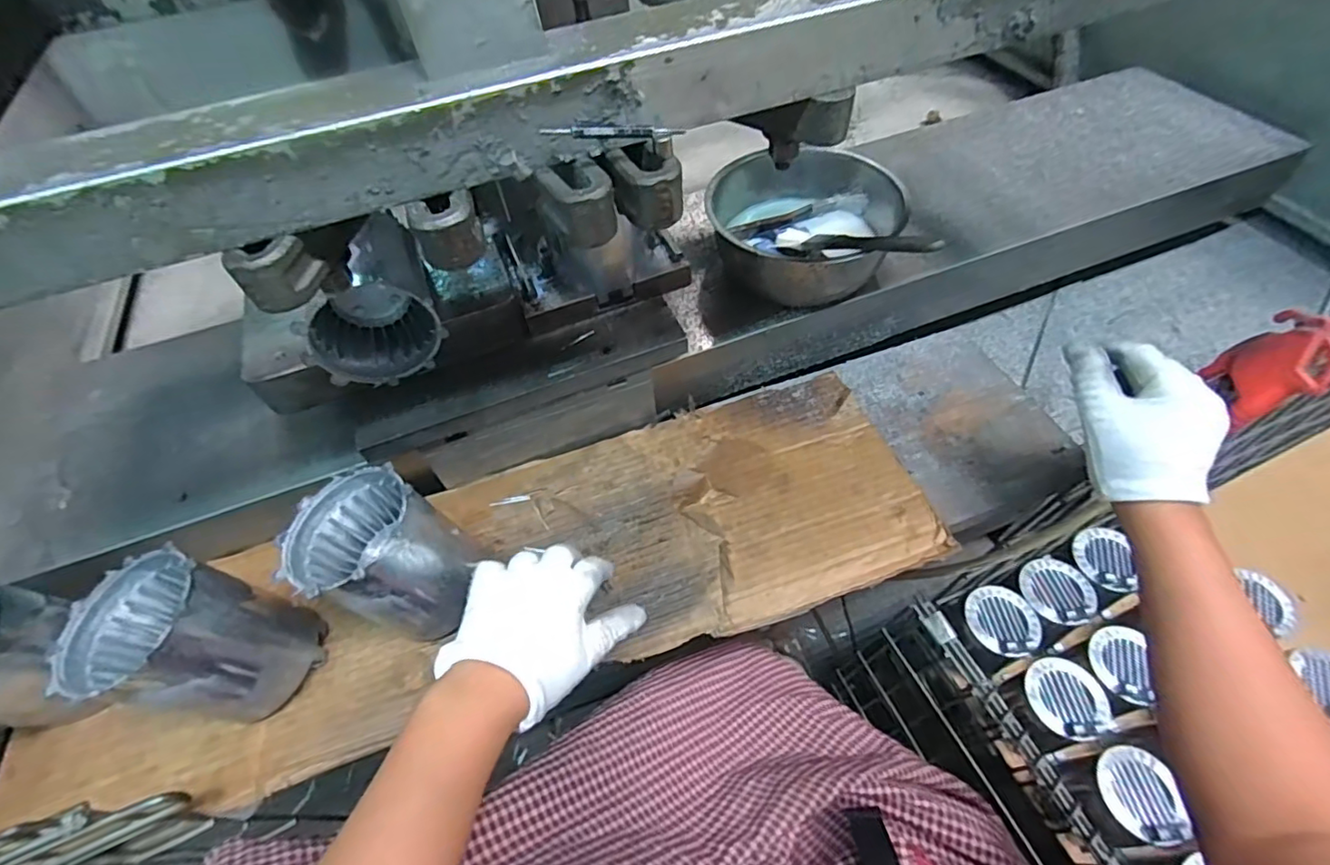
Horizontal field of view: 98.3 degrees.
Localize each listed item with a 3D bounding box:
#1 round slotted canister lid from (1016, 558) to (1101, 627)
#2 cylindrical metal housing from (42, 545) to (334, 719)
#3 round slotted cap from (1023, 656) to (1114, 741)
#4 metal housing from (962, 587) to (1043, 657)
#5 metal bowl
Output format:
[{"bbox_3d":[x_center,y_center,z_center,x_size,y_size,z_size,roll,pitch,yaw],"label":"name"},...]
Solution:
[{"bbox_3d":[0.503,0.200,0.733,0.083,0.021,0.086,-2,55,3],"label":"round slotted canister lid"},{"bbox_3d":[-0.329,0.150,0.406,0.110,0.115,0.092,12,57,12],"label":"cylindrical metal housing"},{"bbox_3d":[0.460,0.301,0.654,0.077,0.019,0.085,-7,55,-1],"label":"round slotted cap"},{"bbox_3d":[0.420,0.231,0.715,0.080,0.018,0.083,-2,55,3],"label":"metal housing"},{"bbox_3d":[0.136,-0.207,0.586,0.165,0.085,0.168,-2,55,3],"label":"metal bowl"}]

